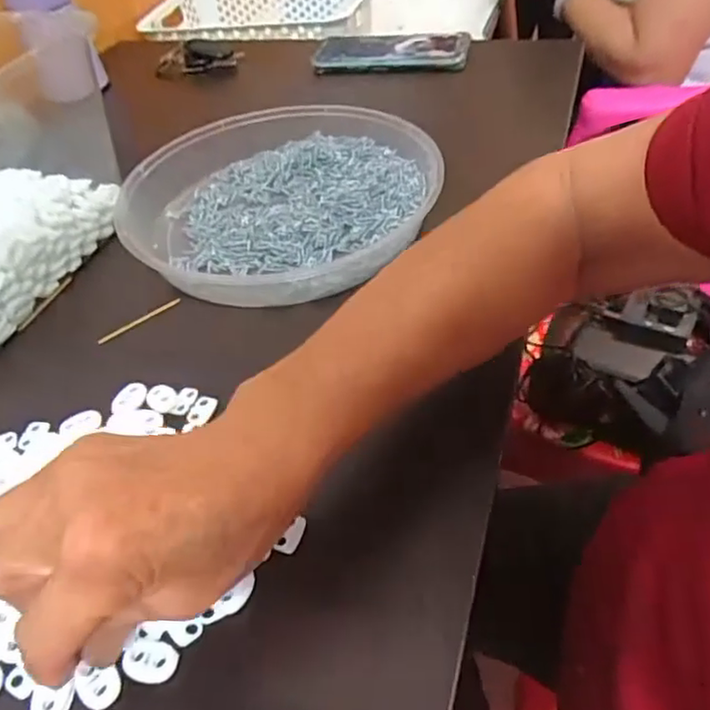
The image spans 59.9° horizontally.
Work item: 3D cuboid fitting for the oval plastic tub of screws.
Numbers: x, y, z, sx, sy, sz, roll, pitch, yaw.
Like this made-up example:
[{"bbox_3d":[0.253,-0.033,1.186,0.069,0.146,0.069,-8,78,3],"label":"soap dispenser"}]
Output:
[{"bbox_3d":[-0.059,-0.118,0.465,0.223,0.045,0.225,-36,52,-25],"label":"oval plastic tub of screws"}]

